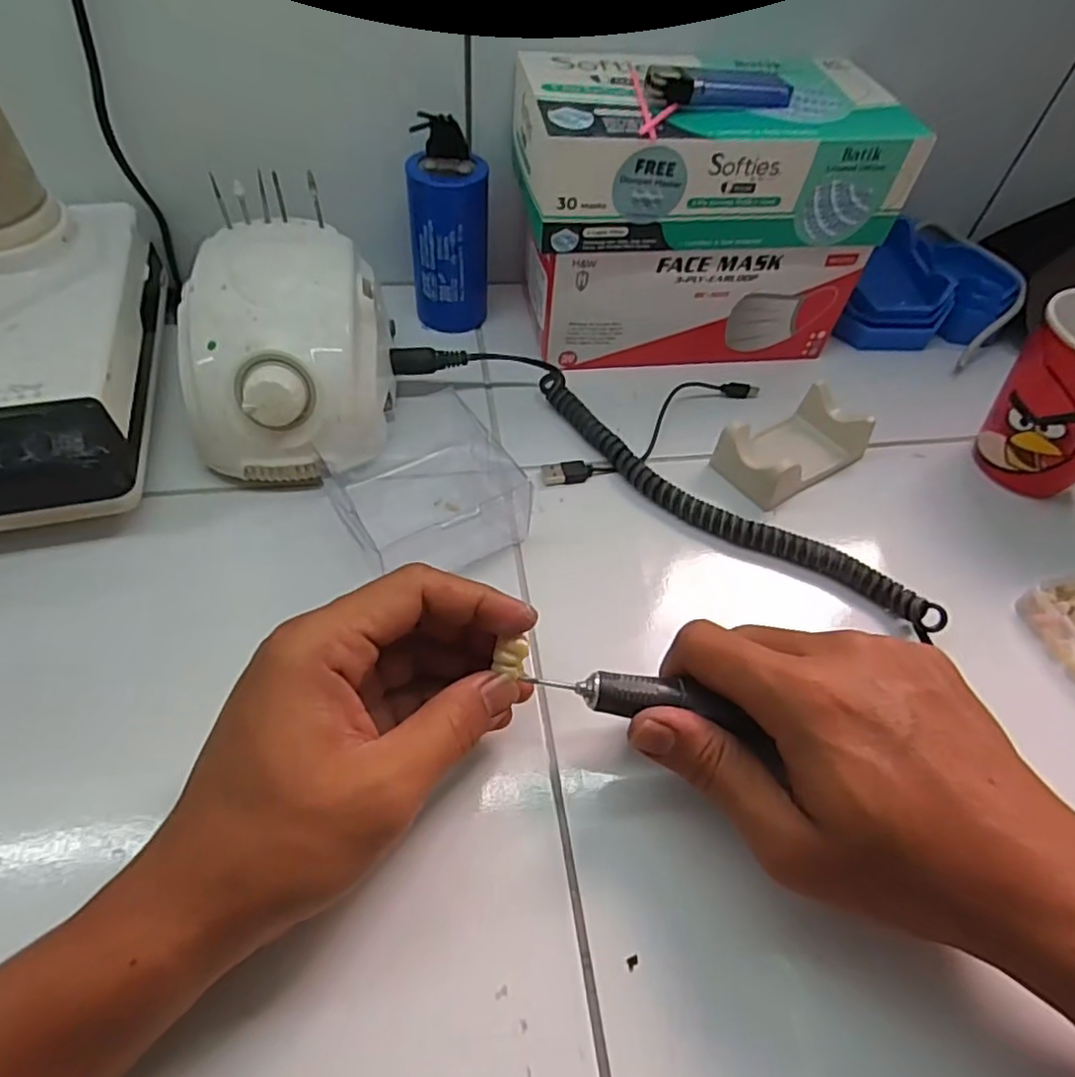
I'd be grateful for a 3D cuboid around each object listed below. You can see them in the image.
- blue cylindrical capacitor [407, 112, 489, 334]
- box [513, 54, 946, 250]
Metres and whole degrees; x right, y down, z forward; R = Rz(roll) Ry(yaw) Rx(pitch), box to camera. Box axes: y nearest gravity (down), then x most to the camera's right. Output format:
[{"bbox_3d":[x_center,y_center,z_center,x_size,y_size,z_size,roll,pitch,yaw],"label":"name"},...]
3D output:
[{"bbox_3d":[-0.056,-0.193,0.417,0.047,0.117,0.043,7,52,-1],"label":"blue cylindrical capacitor"},{"bbox_3d":[0.094,-0.228,0.378,0.218,0.067,0.109,-4,53,-9],"label":"box"}]

